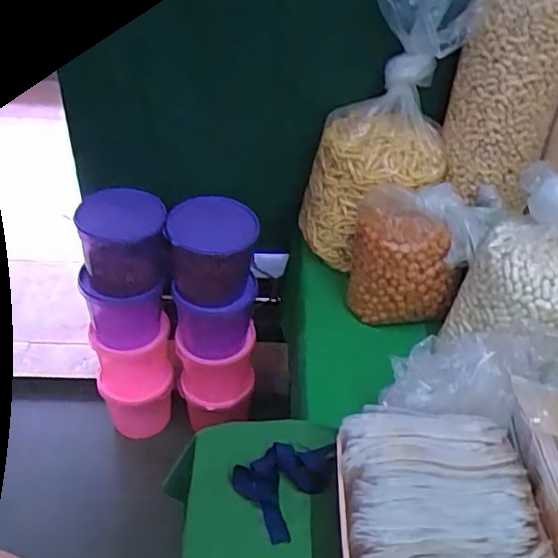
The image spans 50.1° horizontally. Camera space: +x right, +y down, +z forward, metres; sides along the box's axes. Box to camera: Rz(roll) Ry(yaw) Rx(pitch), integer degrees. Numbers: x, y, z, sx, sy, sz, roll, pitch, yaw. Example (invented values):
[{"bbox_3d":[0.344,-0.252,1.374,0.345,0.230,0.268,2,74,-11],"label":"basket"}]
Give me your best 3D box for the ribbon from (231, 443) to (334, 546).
[{"bbox_3d":[0.020,0.270,0.796,0.137,0.032,0.106,-24,46,-29],"label":"ribbon"}]

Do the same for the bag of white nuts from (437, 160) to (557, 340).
[{"bbox_3d":[0.428,-0.014,1.000,0.211,0.275,0.185,24,44,24],"label":"bag of white nuts"}]

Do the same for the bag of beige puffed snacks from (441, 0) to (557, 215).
[{"bbox_3d":[0.451,-0.423,1.139,0.202,0.553,0.185,18,20,18],"label":"bag of beige puffed snacks"}]

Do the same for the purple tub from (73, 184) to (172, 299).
[{"bbox_3d":[-0.356,-0.084,1.385,0.193,0.219,0.165,-3,39,-7],"label":"purple tub"}]

